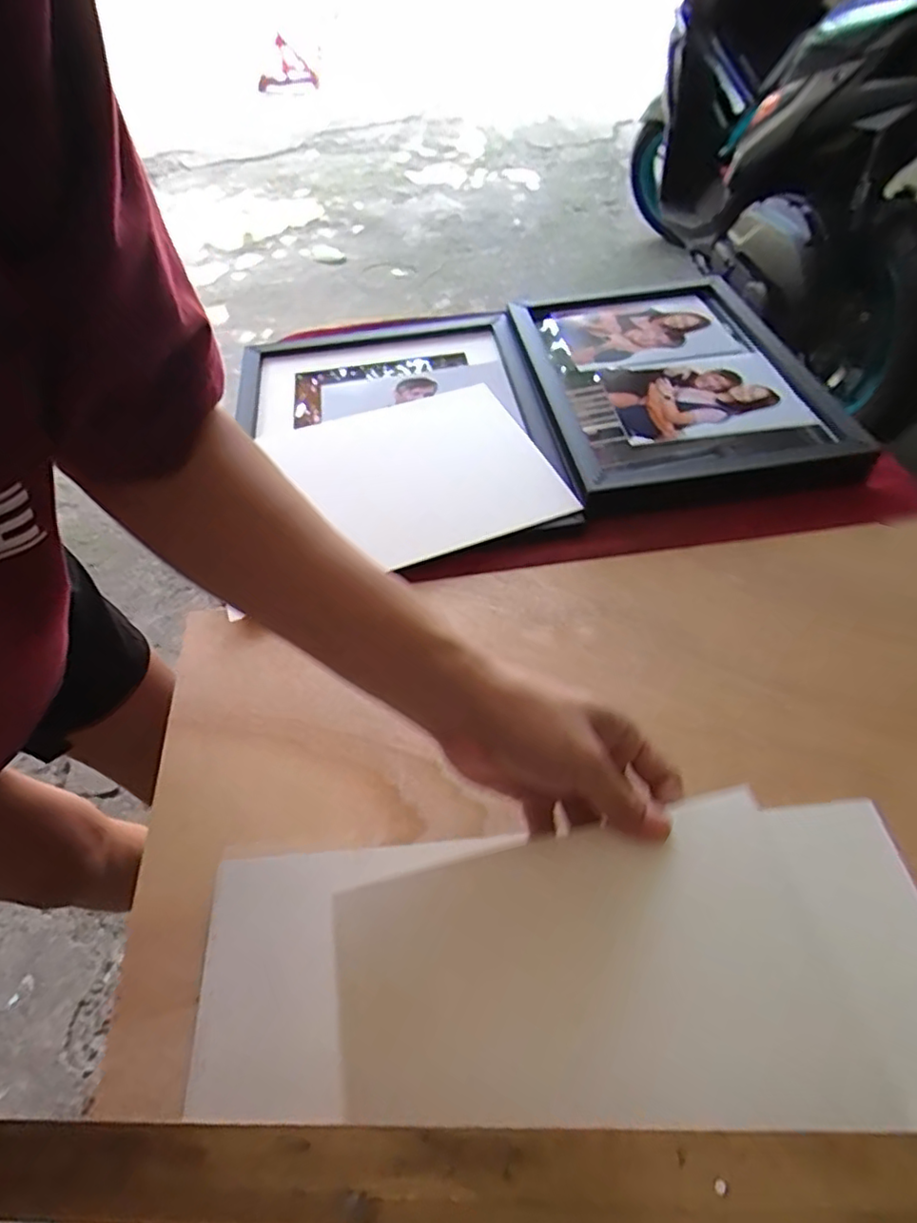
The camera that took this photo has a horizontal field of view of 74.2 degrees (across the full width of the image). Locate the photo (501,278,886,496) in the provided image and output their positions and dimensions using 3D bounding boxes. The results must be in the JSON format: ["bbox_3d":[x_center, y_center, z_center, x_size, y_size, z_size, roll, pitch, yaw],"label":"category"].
[{"bbox_3d":[0.215,-0.252,0.620,0.255,0.025,0.345,-8,52,-2],"label":"photo"}]

